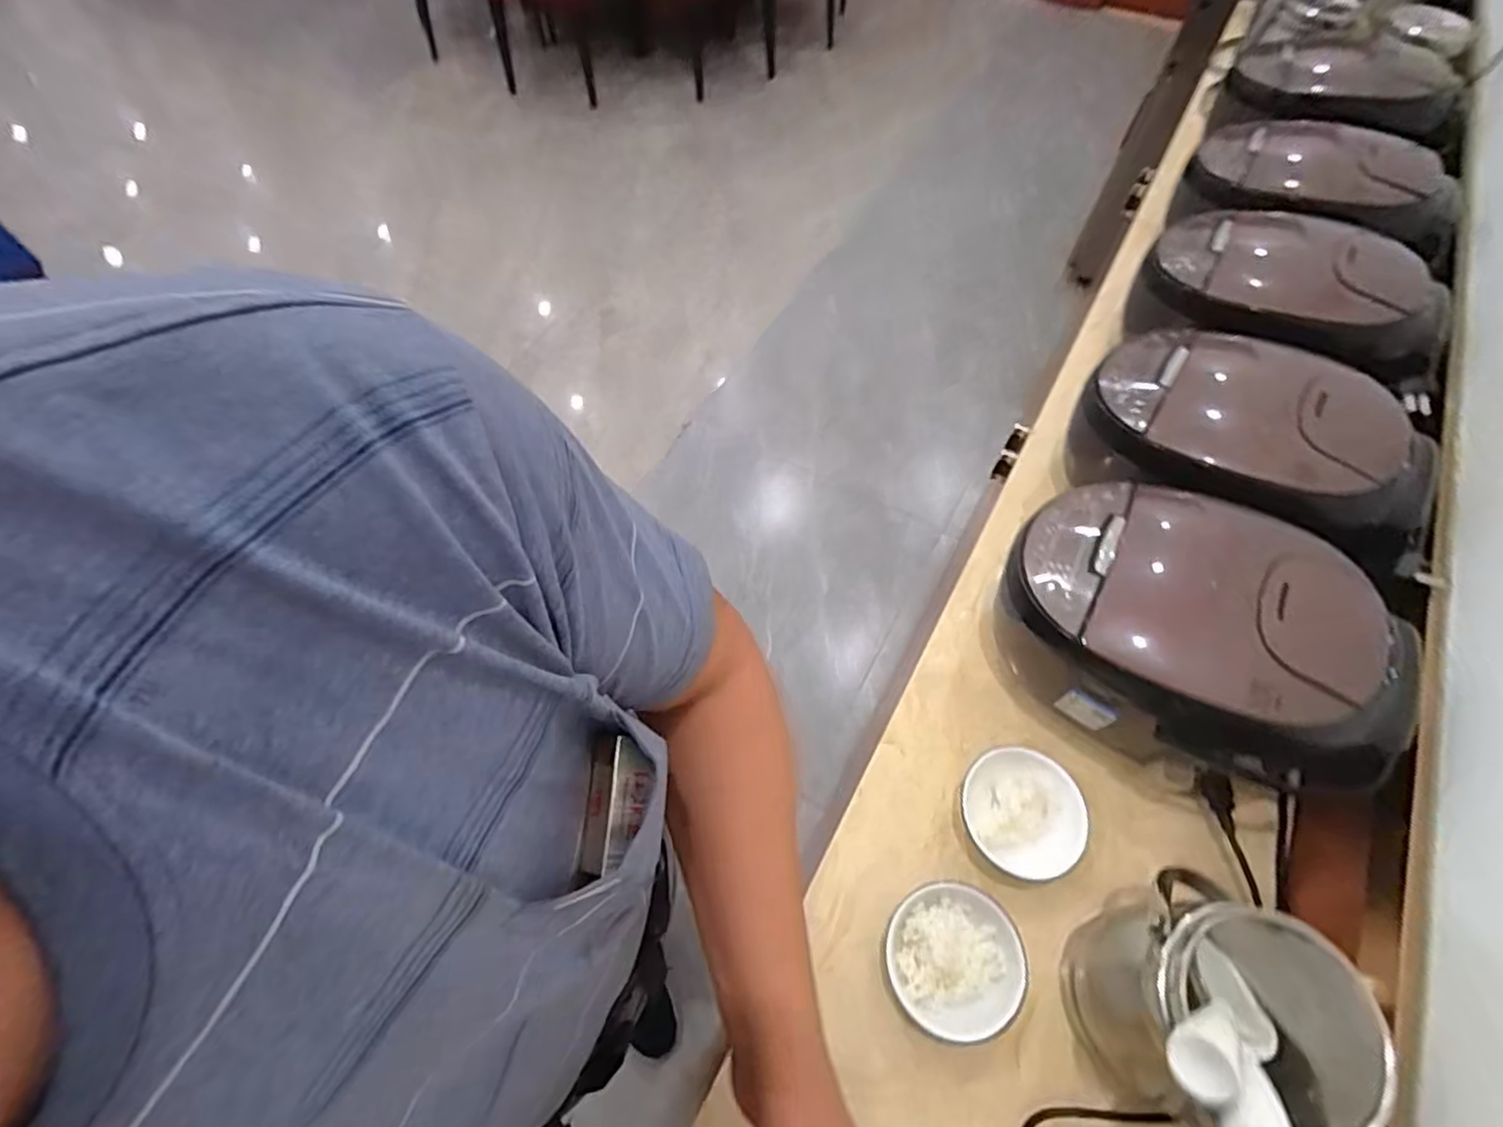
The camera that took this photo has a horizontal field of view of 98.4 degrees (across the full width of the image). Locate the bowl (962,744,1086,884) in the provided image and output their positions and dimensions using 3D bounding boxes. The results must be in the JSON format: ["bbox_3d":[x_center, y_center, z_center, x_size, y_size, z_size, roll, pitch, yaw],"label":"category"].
[{"bbox_3d":[0.255,0.240,0.620,0.099,0.054,0.112,-5,61,-4],"label":"bowl"}]

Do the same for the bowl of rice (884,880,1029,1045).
[{"bbox_3d":[0.175,0.345,0.568,0.111,0.041,0.111,1,60,-1],"label":"bowl of rice"}]

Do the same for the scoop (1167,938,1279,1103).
[{"bbox_3d":[0.321,0.315,0.446,0.035,0.178,0.061,-33,57,29],"label":"scoop"}]

